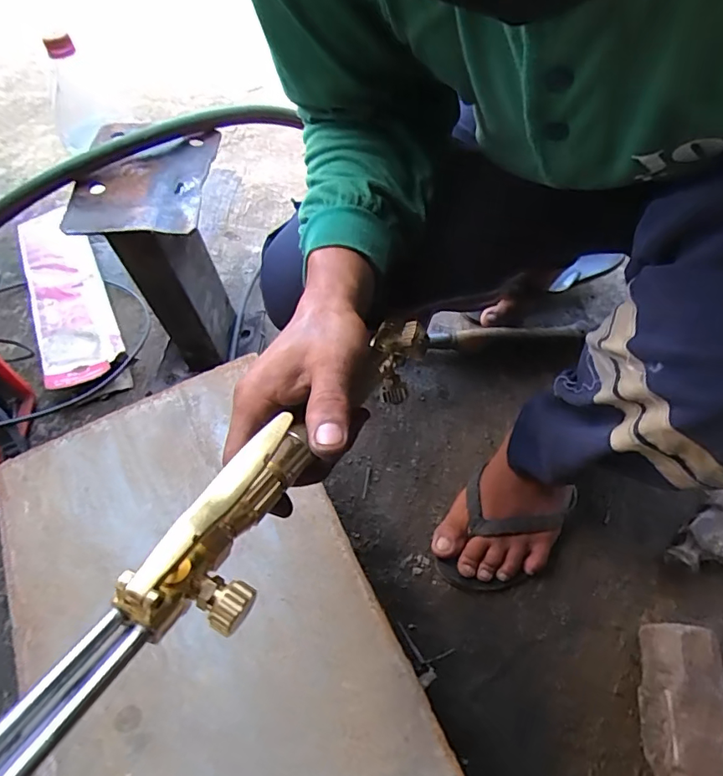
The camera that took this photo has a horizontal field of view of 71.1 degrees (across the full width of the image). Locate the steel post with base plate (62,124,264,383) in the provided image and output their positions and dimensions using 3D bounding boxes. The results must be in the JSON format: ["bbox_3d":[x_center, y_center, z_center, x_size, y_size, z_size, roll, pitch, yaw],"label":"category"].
[{"bbox_3d":[-0.213,-0.143,0.600,0.136,0.236,0.205,-4,61,-3],"label":"steel post with base plate"}]

